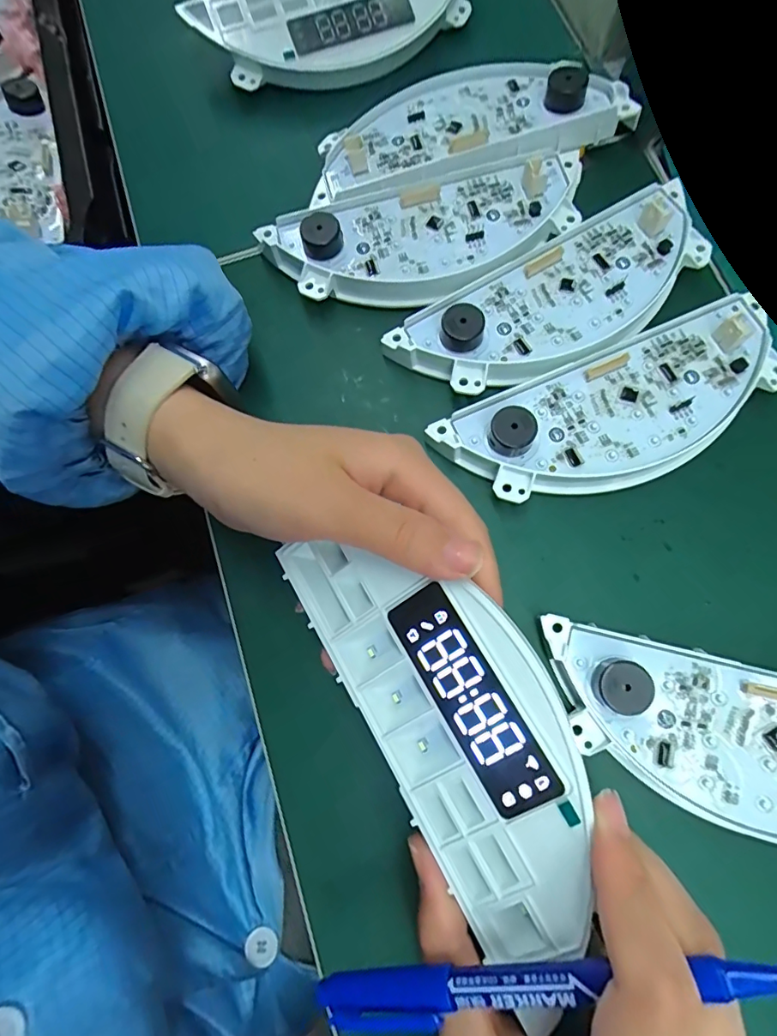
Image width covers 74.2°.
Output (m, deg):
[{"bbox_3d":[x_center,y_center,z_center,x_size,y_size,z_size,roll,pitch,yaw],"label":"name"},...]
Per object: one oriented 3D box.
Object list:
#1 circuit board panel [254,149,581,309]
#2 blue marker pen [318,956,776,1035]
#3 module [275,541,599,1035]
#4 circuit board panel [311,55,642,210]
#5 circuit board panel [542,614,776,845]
[{"bbox_3d":[0.025,-0.152,0.283,0.174,0.024,0.073,-16,75,-3],"label":"circuit board panel"},{"bbox_3d":[0.039,0.131,0.142,0.133,0.008,0.012,-21,74,18],"label":"blue marker pen"},{"bbox_3d":[0.022,0.064,0.175,0.064,0.014,0.152,-40,70,22],"label":"module"},{"bbox_3d":[0.043,-0.233,0.291,0.177,0.020,0.080,-14,75,-3],"label":"circuit board panel"},{"bbox_3d":[0.148,0.093,0.212,0.168,0.031,0.063,14,76,5],"label":"circuit board panel"}]

